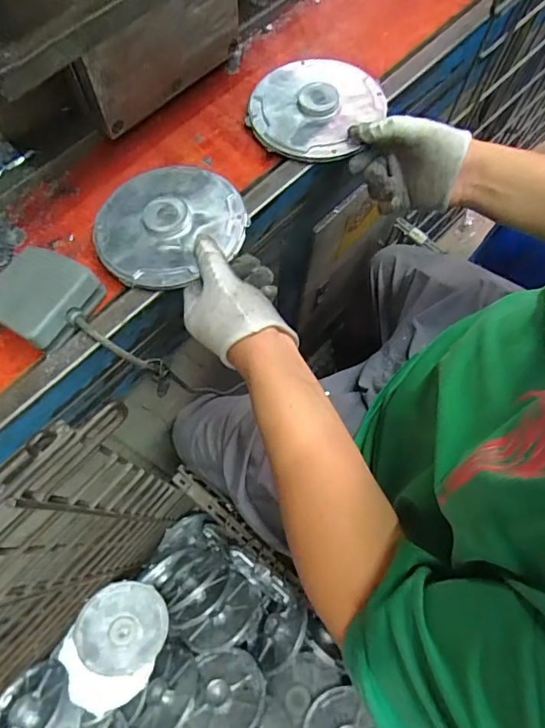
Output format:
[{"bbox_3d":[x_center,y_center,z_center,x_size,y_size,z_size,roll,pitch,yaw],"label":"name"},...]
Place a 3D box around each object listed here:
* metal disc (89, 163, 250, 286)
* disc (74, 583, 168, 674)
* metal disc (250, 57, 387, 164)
[{"bbox_3d":[-0.099,-0.135,0.453,0.138,0.018,0.126,1,70,-2],"label":"metal disc"},{"bbox_3d":[-0.237,0.417,0.760,0.134,0.013,0.135,2,83,-20],"label":"disc"},{"bbox_3d":[0.047,-0.278,0.516,0.138,0.020,0.140,1,70,-2],"label":"metal disc"}]

